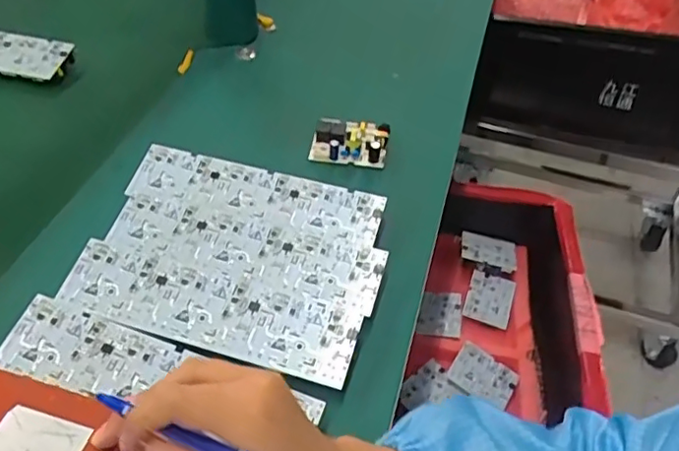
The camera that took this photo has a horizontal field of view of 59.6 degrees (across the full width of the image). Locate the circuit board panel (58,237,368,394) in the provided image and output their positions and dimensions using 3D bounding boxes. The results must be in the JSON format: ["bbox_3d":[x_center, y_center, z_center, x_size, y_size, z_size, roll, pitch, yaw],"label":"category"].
[{"bbox_3d":[-0.102,0.065,0.465,0.234,0.010,0.063,14,59,10],"label":"circuit board panel"}]

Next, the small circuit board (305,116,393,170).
[{"bbox_3d":[0.011,-0.092,0.632,0.079,0.026,0.059,7,45,3],"label":"small circuit board"}]

